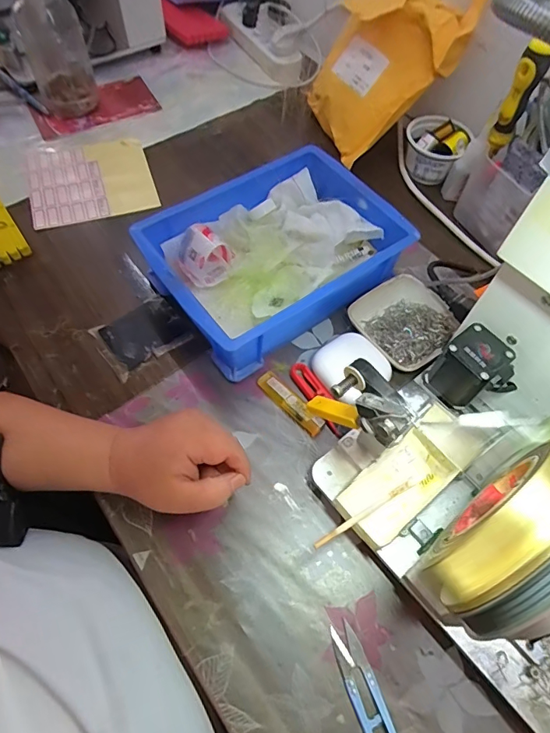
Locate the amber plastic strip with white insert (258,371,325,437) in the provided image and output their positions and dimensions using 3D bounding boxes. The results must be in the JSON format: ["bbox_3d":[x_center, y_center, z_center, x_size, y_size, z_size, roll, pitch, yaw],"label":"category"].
[{"bbox_3d":[0.016,0.035,0.439,0.018,0.012,0.076,-41,68,-18],"label":"amber plastic strip with white insert"}]

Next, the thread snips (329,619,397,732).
[{"bbox_3d":[0.067,0.241,0.326,0.022,0.011,0.101,-18,63,-12],"label":"thread snips"}]

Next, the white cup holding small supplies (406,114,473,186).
[{"bbox_3d":[0.205,-0.281,0.589,0.068,0.056,0.079,-2,60,-4],"label":"white cup holding small supplies"}]

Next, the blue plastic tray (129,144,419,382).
[{"bbox_3d":[-0.001,-0.116,0.489,0.241,0.077,0.179,-33,66,-19],"label":"blue plastic tray"}]

